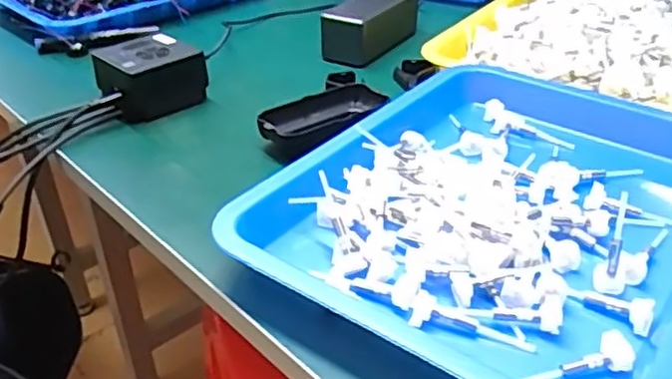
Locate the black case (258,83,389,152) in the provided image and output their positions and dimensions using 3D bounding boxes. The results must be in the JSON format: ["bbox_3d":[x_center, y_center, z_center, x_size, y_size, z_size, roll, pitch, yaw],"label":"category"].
[{"bbox_3d":[-0.012,-0.064,0.553,0.043,0.030,0.119,28,44,36],"label":"black case"}]

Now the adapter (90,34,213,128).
[{"bbox_3d":[-0.169,-0.104,0.601,0.084,0.050,0.068,-28,42,-34],"label":"adapter"}]

